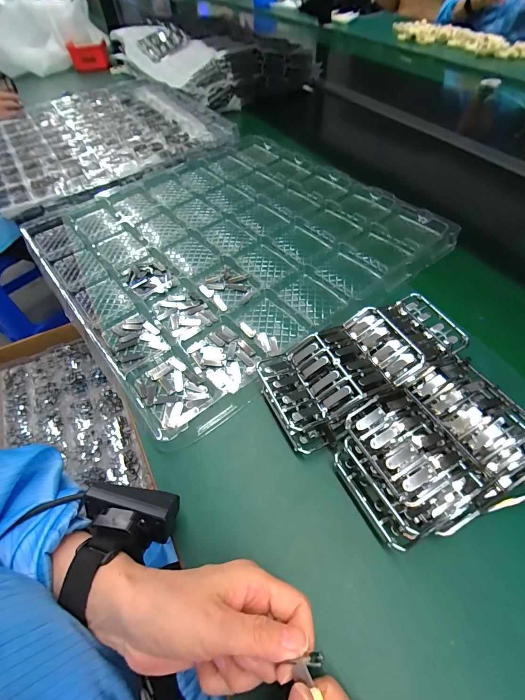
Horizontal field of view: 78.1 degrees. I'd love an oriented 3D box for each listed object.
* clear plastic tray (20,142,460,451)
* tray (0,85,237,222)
[{"bbox_3d":[-0.051,-0.179,0.512,0.499,0.028,0.491,-35,59,-19],"label":"clear plastic tray"},{"bbox_3d":[-0.385,-0.493,0.742,0.487,0.061,0.522,-30,57,-16],"label":"tray"}]

